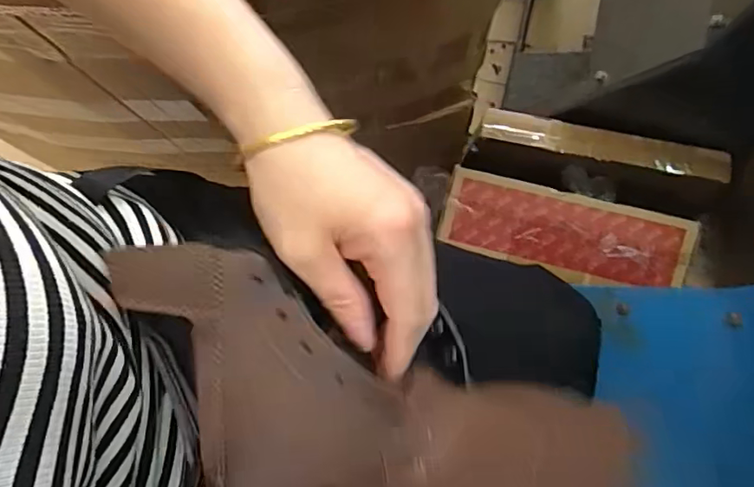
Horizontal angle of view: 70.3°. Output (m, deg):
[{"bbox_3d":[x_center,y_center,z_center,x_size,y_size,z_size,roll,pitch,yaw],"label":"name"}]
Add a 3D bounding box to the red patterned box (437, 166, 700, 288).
[{"bbox_3d":[0.250,-0.012,0.714,0.318,0.030,0.106,14,80,3],"label":"red patterned box"}]

